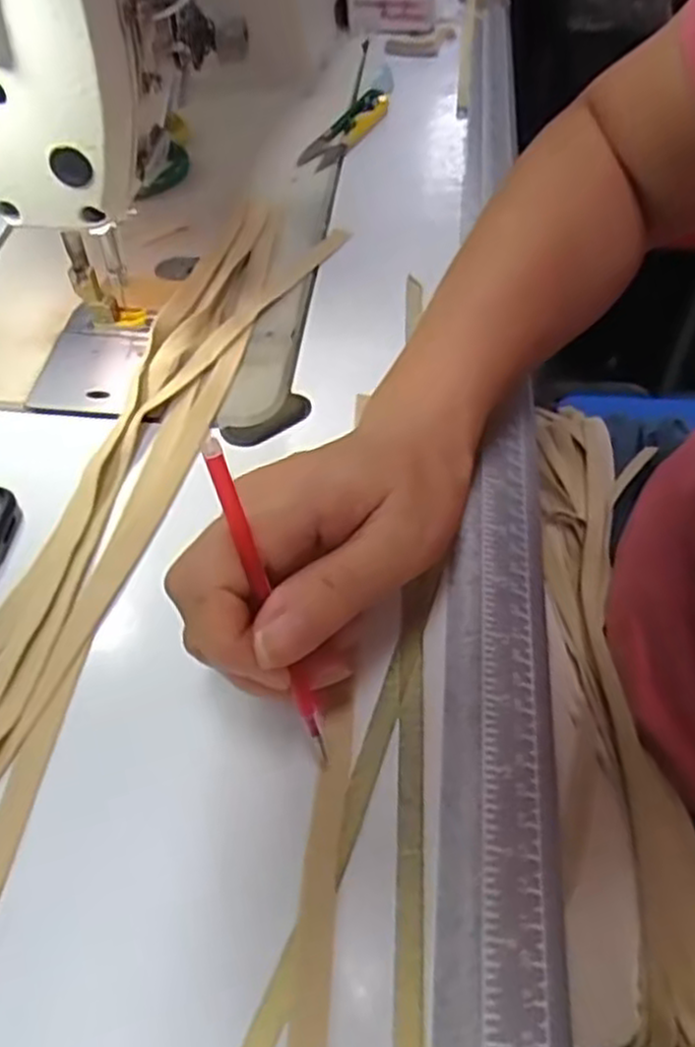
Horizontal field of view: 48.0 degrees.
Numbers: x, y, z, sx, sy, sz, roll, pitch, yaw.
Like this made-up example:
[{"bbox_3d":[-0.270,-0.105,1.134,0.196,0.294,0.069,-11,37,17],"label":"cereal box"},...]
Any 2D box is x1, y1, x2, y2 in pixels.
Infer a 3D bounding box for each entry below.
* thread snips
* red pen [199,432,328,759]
[{"bbox_3d":[0.001,-0.264,0.524,0.025,0.010,0.104,21,54,16],"label":"thread snips"},{"bbox_3d":[-0.022,0.027,0.229,0.005,0.114,0.004,-29,32,-21],"label":"red pen"}]

